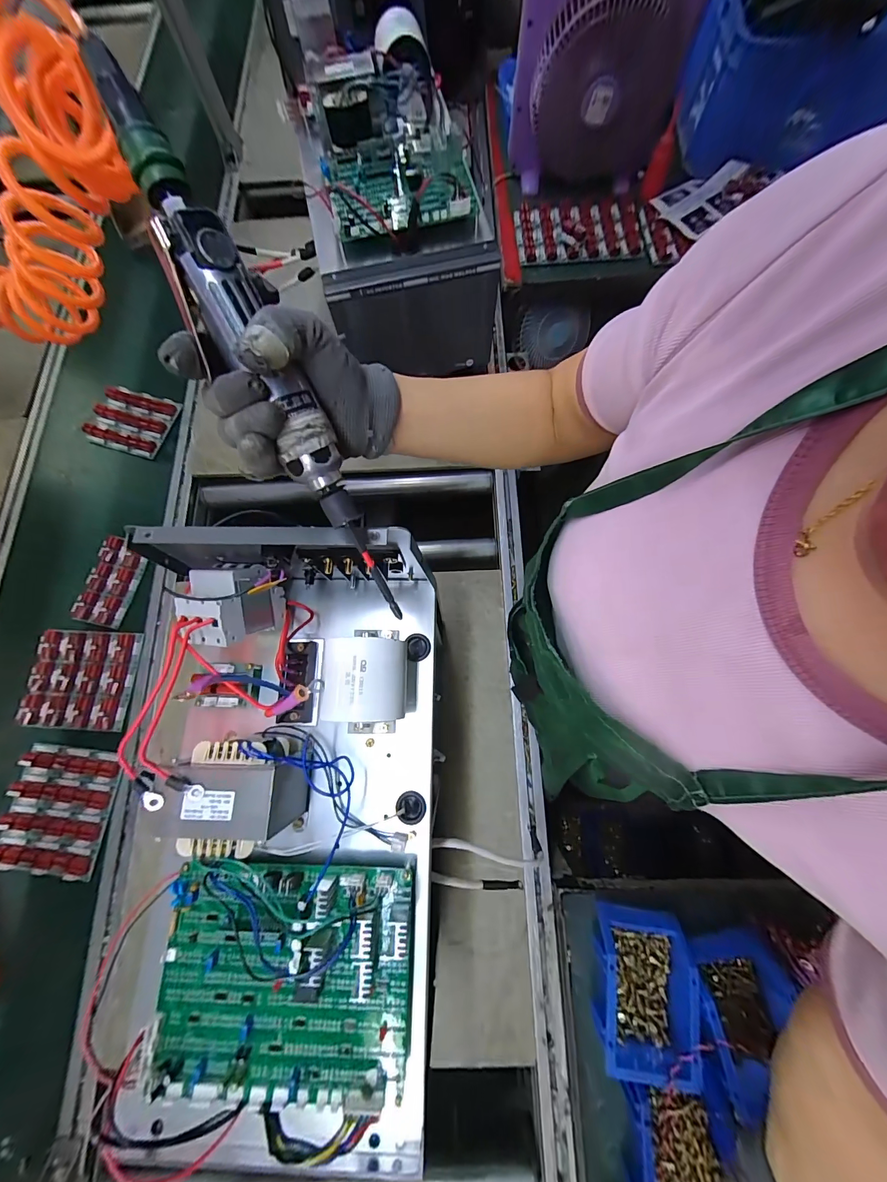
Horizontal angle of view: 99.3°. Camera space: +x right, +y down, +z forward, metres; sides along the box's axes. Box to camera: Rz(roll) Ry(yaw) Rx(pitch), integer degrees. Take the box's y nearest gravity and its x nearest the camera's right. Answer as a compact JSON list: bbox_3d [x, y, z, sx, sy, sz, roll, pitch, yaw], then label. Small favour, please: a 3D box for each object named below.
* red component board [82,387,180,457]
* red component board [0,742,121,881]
[{"bbox_3d":[-0.646,-0.354,0.786,0.169,0.024,0.132,15,76,6],"label":"red component board"},{"bbox_3d":[-0.617,0.350,0.602,0.163,0.021,0.180,5,76,3],"label":"red component board"}]

